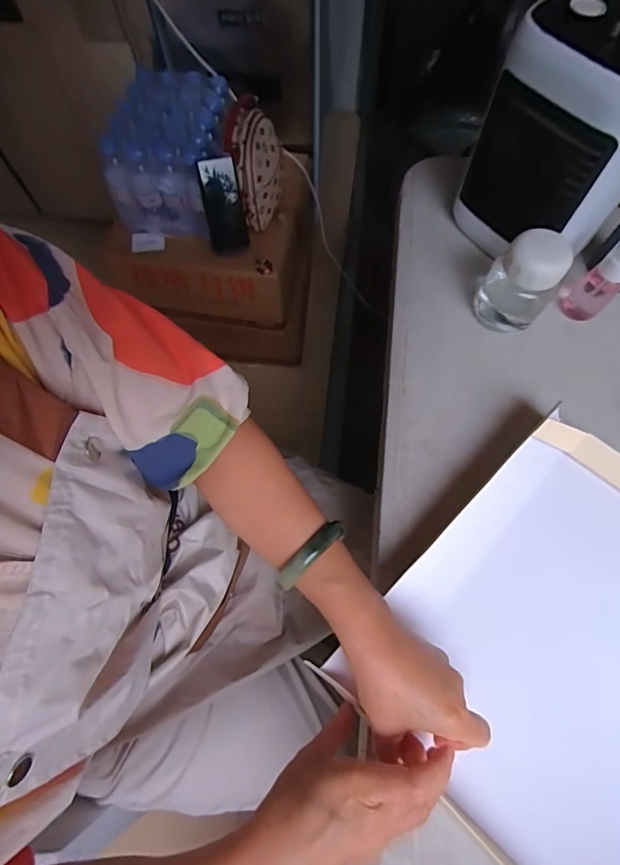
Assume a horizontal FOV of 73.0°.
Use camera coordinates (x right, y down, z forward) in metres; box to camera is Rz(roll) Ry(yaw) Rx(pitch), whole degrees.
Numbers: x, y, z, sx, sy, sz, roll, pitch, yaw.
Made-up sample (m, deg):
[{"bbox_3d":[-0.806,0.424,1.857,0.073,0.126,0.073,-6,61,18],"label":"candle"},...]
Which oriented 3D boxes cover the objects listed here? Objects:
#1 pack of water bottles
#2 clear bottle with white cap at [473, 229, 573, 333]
[{"bbox_3d":[-0.295,-0.604,0.913,0.239,0.155,0.312,-1,67,0],"label":"pack of water bottles"},{"bbox_3d":[0.235,-0.166,0.468,0.077,0.100,0.060,27,70,11],"label":"clear bottle with white cap"}]

